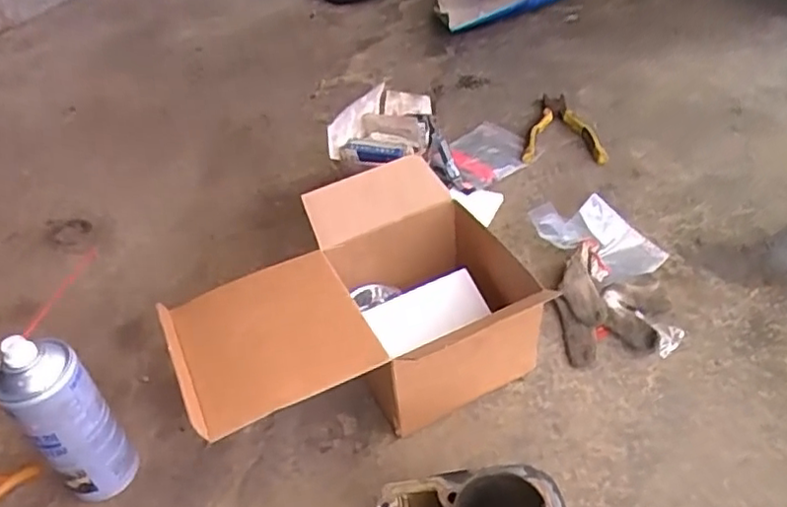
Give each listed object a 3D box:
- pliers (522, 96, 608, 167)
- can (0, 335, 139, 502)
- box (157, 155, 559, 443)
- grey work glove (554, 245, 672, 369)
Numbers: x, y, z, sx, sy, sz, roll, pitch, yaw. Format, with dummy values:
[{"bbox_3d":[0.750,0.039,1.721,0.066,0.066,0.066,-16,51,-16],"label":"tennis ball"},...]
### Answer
[{"bbox_3d":[0.267,-0.199,0.983,0.118,0.014,0.205,6,43,10],"label":"pliers"},{"bbox_3d":[-0.278,0.144,0.542,0.070,0.178,0.056,-34,49,-28],"label":"can"},{"bbox_3d":[-0.042,0.059,0.618,0.313,0.153,0.211,-16,44,-14],"label":"box"},{"bbox_3d":[0.234,0.060,0.685,0.111,0.030,0.150,12,44,17],"label":"grey work glove"}]

